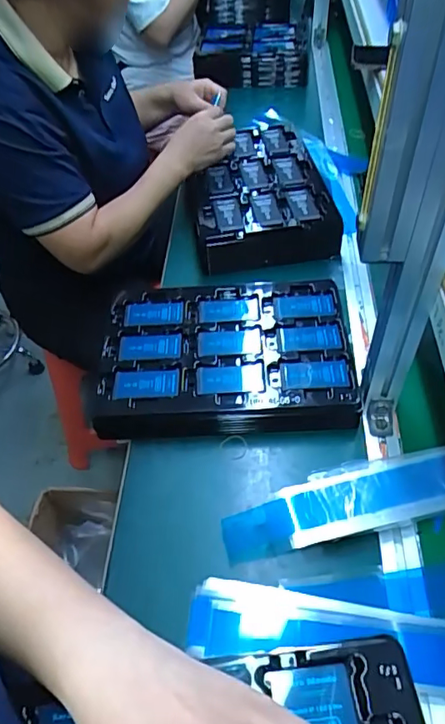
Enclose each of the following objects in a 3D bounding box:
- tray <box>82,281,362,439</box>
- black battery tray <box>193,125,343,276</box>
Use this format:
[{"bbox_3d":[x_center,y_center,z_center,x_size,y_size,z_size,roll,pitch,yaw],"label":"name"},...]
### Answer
[{"bbox_3d":[0.005,-0.005,0.721,0.345,0.056,0.242,0,52,6],"label":"tray"},{"bbox_3d":[0.059,-0.313,0.947,0.235,0.079,0.339,-7,50,-2],"label":"black battery tray"}]

